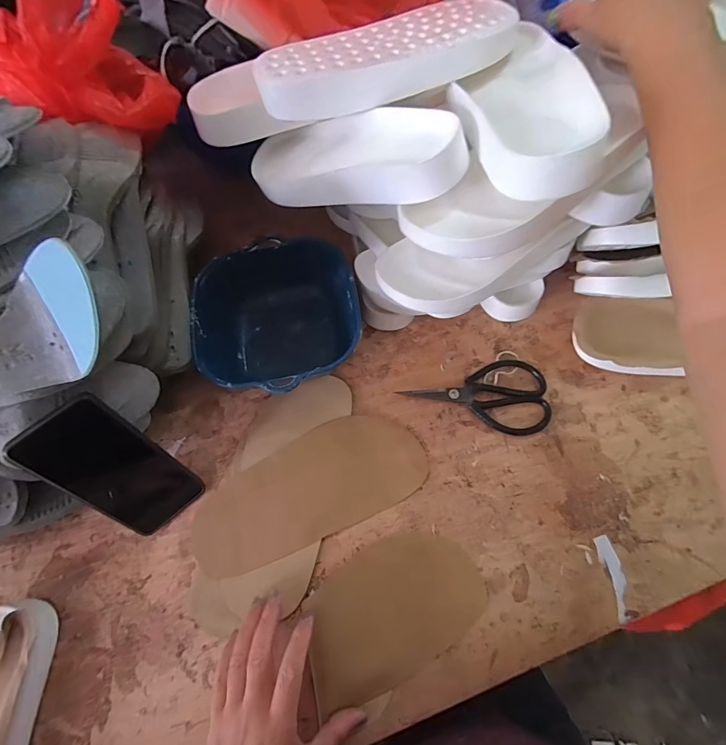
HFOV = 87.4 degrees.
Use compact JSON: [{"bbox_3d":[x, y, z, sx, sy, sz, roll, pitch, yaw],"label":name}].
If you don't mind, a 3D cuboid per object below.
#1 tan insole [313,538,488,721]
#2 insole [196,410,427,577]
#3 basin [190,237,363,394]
[{"bbox_3d":[0.028,0.227,0.365,0.175,0.019,0.108,-29,69,-9],"label":"tan insole"},{"bbox_3d":[-0.059,0.125,0.418,0.253,0.012,0.109,-22,70,-9],"label":"insole"},{"bbox_3d":[-0.104,-0.068,0.464,0.188,0.075,0.213,-18,68,-5],"label":"basin"}]

